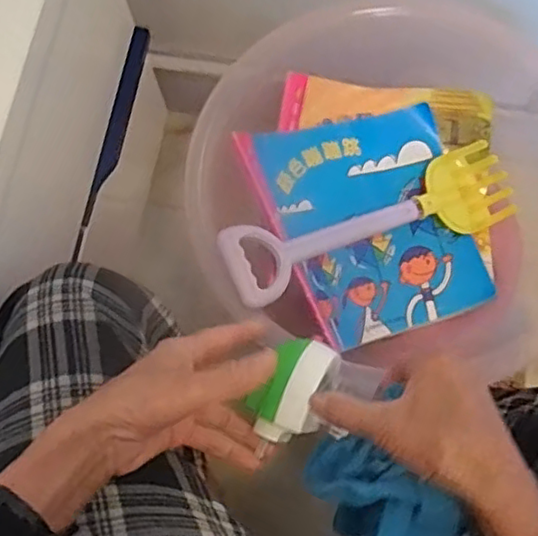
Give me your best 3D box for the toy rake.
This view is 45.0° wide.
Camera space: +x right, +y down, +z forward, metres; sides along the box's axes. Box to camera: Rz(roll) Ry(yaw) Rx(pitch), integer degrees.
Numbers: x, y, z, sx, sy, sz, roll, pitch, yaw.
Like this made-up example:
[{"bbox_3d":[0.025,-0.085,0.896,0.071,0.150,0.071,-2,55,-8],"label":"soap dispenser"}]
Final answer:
[{"bbox_3d":[0.106,-0.042,0.619,0.335,0.060,0.086,-21,74,-31],"label":"toy rake"}]

